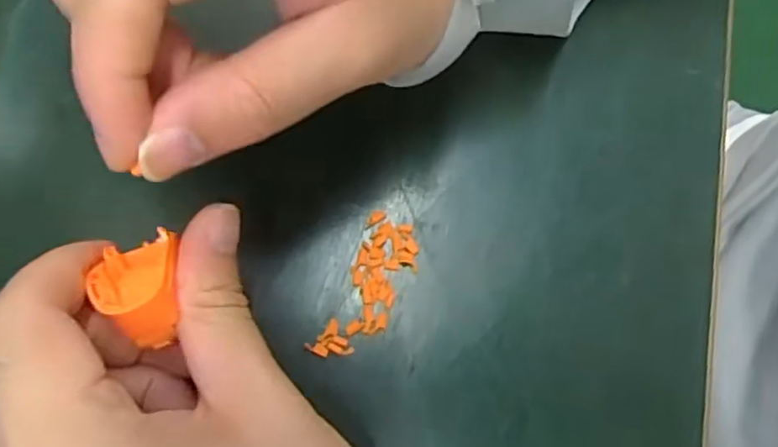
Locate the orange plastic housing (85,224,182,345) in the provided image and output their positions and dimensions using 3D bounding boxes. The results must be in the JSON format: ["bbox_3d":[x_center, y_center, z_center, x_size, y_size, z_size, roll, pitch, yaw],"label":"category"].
[{"bbox_3d":[-0.065,0.015,0.168,0.020,0.024,0.031,-5,77,-3],"label":"orange plastic housing"}]

